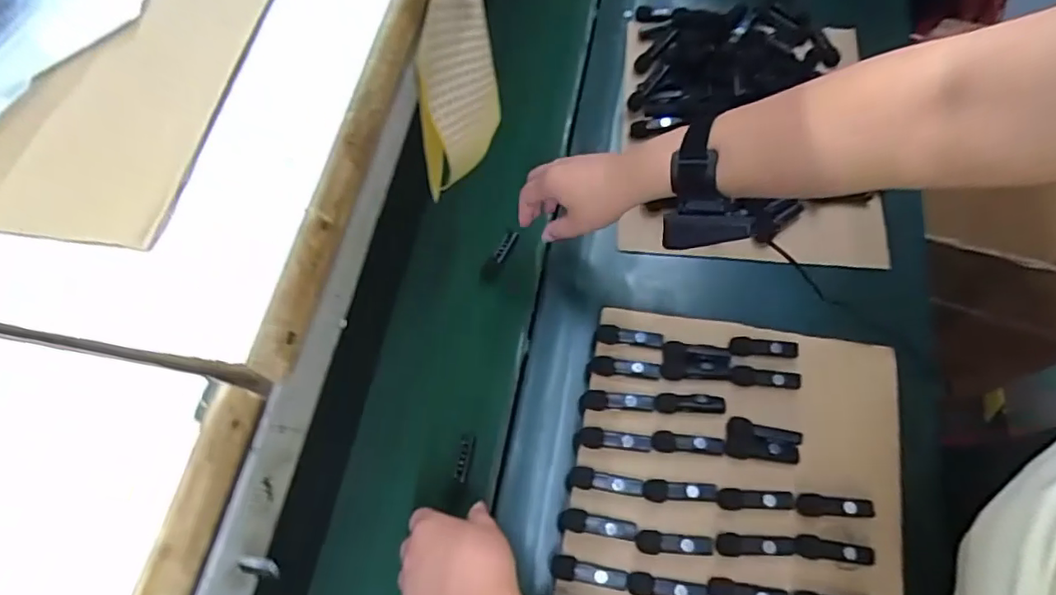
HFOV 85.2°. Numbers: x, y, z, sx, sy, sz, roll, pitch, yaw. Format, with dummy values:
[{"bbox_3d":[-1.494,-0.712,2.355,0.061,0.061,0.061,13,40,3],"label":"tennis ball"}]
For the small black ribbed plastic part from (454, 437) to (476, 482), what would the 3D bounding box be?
[{"bbox_3d":[-0.063,0.158,0.564,0.013,0.013,0.042,7,67,9],"label":"small black ribbed plastic part"}]

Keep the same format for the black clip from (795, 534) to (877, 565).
[{"bbox_3d":[0.265,0.217,0.495,0.068,0.006,0.019,3,67,7],"label":"black clip"}]

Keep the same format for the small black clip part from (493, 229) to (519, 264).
[{"bbox_3d":[-0.025,-0.060,0.656,0.014,0.007,0.046,22,71,15],"label":"small black clip part"}]

